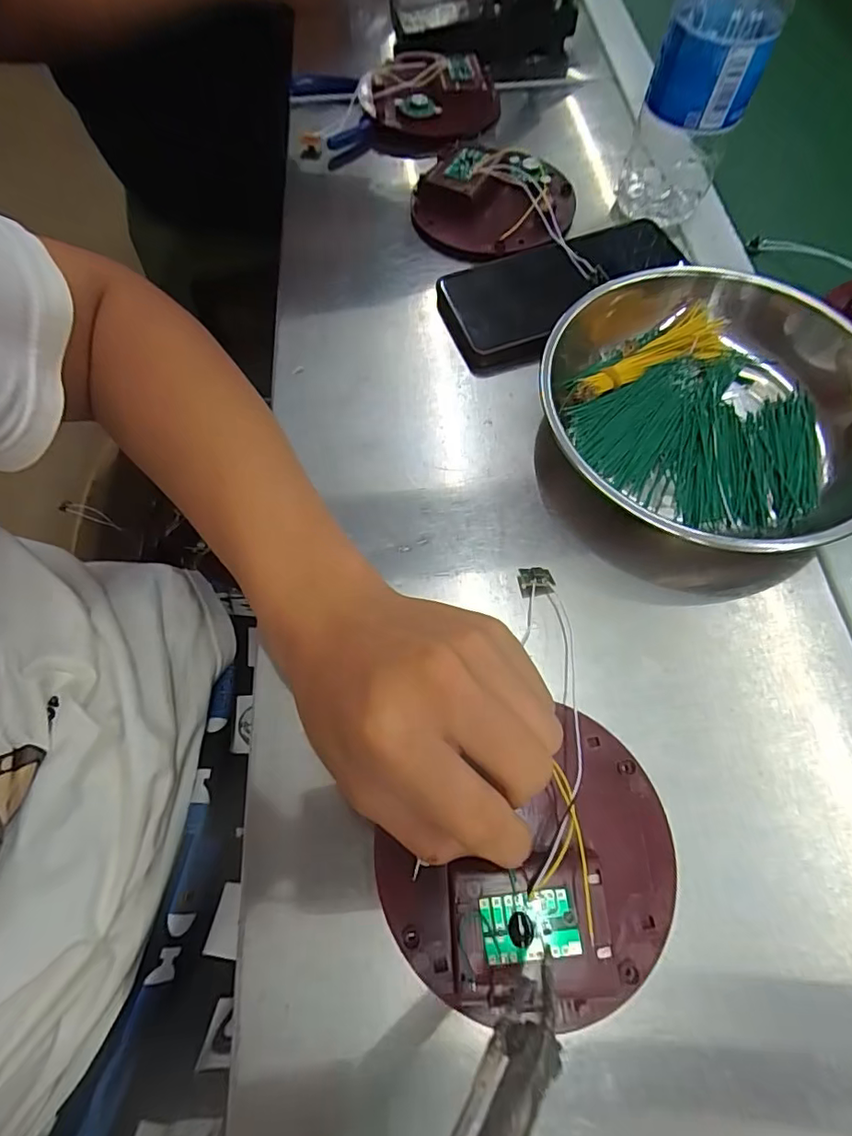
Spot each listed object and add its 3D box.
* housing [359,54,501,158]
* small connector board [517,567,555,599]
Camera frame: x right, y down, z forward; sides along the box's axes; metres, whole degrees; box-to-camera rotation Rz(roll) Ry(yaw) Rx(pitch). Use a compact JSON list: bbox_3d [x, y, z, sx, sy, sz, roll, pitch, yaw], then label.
[{"bbox_3d":[0.000,-0.394,0.443,0.110,0.035,0.110,-1,66,3],"label":"housing"},{"bbox_3d":[0.056,0.007,0.267,0.017,0.007,0.015,-2,66,3],"label":"small connector board"}]

